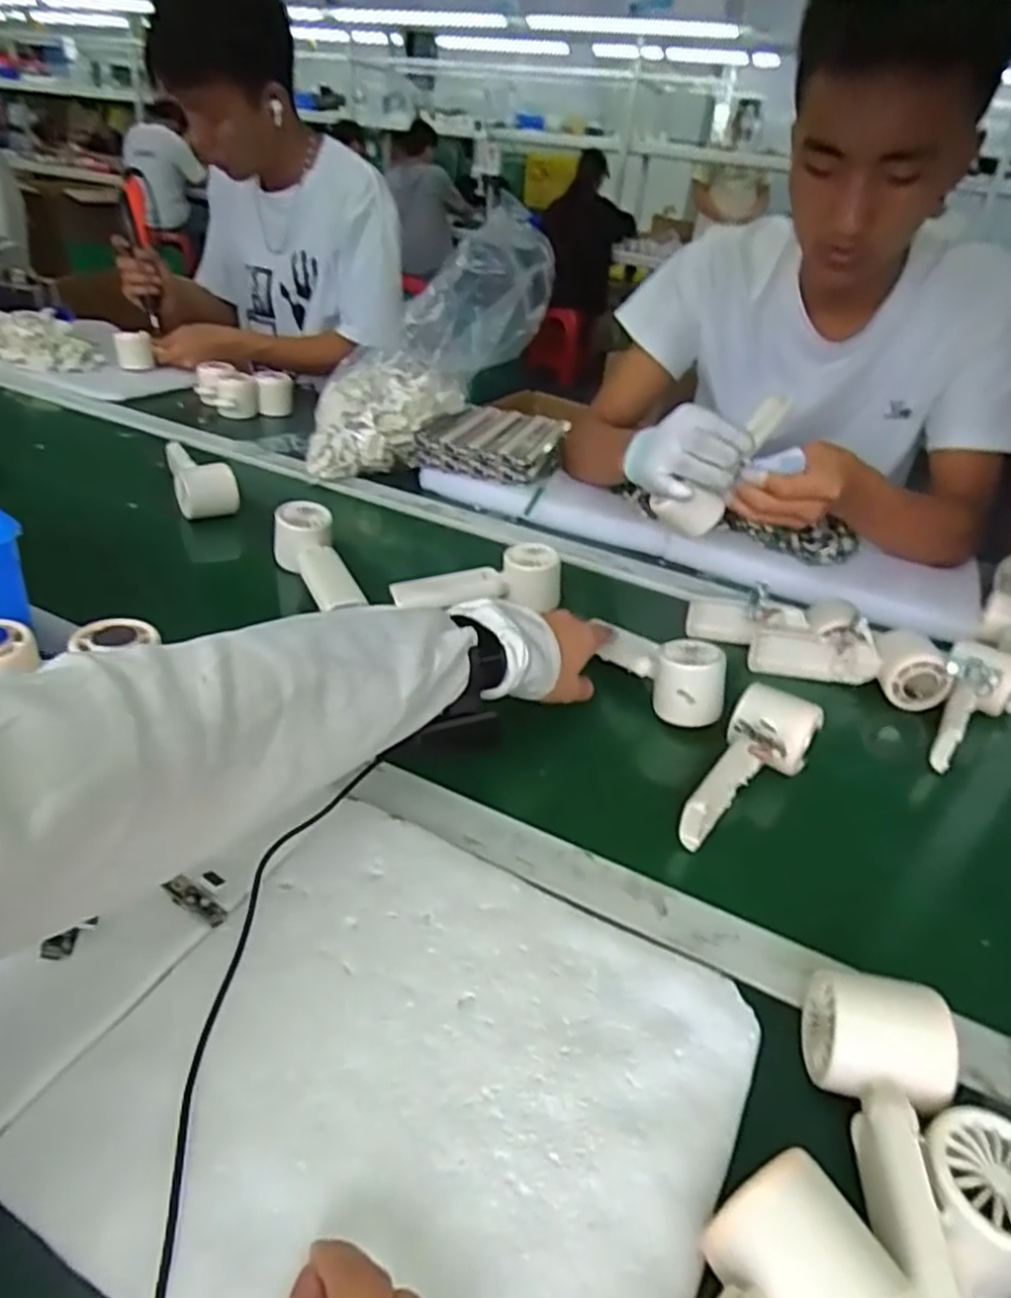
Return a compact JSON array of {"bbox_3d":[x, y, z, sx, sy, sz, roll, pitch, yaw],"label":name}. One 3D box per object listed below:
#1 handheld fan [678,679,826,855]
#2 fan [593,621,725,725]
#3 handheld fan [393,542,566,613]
[{"bbox_3d":[0.168,0.080,0.540,0.055,0.069,0.153,33,54,31],"label":"handheld fan"},{"bbox_3d":[0.138,0.016,0.636,0.052,0.054,0.116,-14,33,-29],"label":"fan"},{"bbox_3d":[-0.022,-0.069,0.759,0.152,0.051,0.049,-8,35,3],"label":"handheld fan"}]

